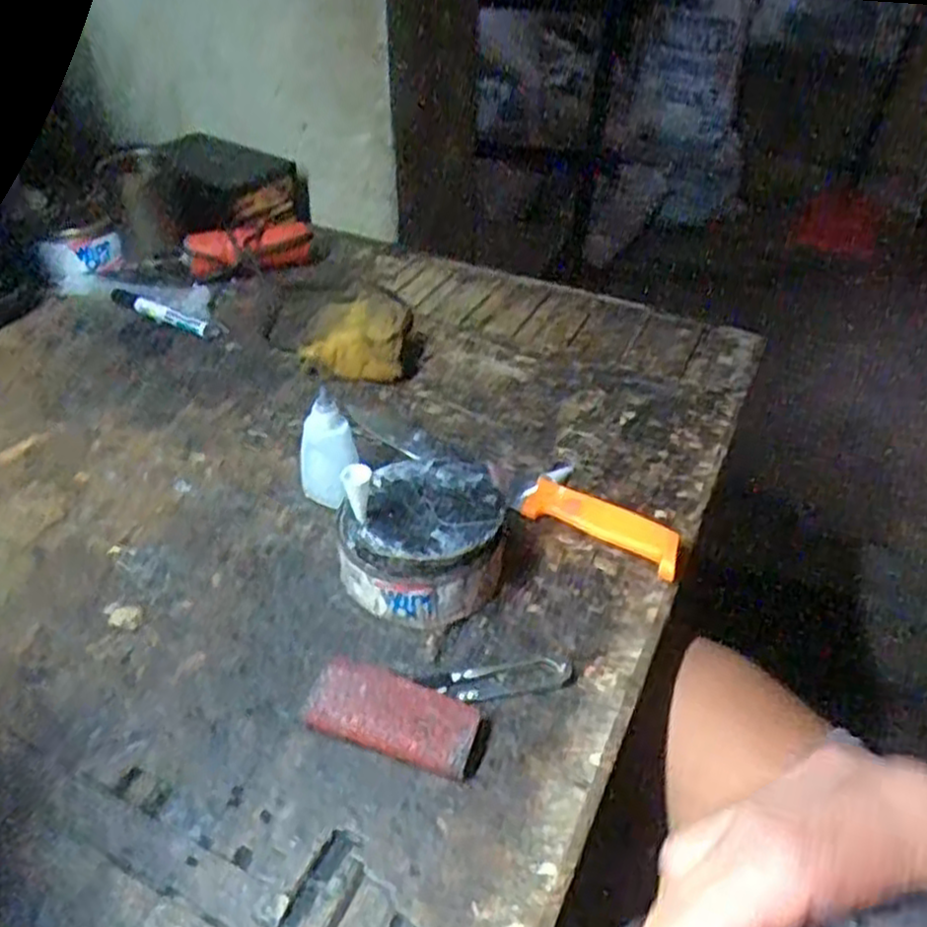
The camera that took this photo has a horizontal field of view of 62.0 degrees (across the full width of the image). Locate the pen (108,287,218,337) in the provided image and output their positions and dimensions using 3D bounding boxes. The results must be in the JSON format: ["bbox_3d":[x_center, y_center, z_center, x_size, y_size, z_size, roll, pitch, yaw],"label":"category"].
[{"bbox_3d":[-0.283,-0.140,0.724,0.121,0.015,0.020,19,43,21],"label":"pen"}]

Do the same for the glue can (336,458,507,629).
[{"bbox_3d":[-0.019,0.045,0.482,0.089,0.064,0.095,1,39,-1],"label":"glue can"}]

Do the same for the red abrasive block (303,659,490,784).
[{"bbox_3d":[-0.035,0.136,0.412,0.094,0.018,0.039,13,41,14],"label":"red abrasive block"}]

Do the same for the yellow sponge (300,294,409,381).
[{"bbox_3d":[-0.092,-0.108,0.676,0.090,0.049,0.070,6,40,6],"label":"yellow sponge"}]

